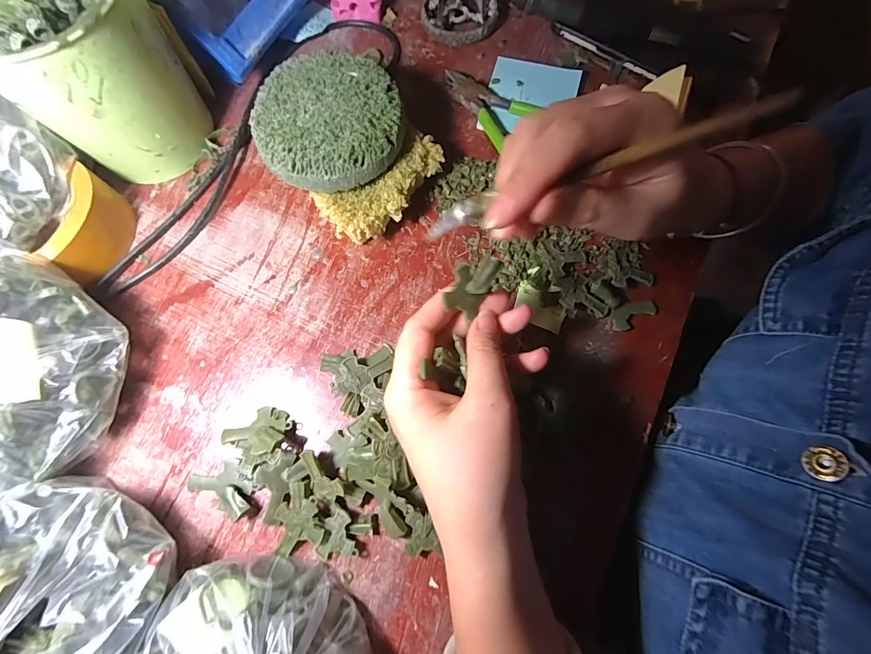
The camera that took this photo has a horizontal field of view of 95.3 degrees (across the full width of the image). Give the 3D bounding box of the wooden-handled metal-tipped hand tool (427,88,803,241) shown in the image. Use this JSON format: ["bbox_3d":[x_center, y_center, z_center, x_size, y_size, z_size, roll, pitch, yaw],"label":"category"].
[{"bbox_3d":[0.068,-0.070,0.175,0.156,0.004,0.014,-17,112,13],"label":"wooden-handled metal-tipped hand tool"}]

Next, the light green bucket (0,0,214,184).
[{"bbox_3d":[-0.238,-0.180,0.284,0.113,0.122,0.105,0,73,1],"label":"light green bucket"}]

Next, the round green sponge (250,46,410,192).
[{"bbox_3d":[-0.075,-0.146,0.279,0.100,0.022,0.097,0,73,1],"label":"round green sponge"}]

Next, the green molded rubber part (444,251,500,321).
[{"bbox_3d":[0.021,-0.025,0.228,0.022,0.017,0.038,21,110,0],"label":"green molded rubber part"}]

